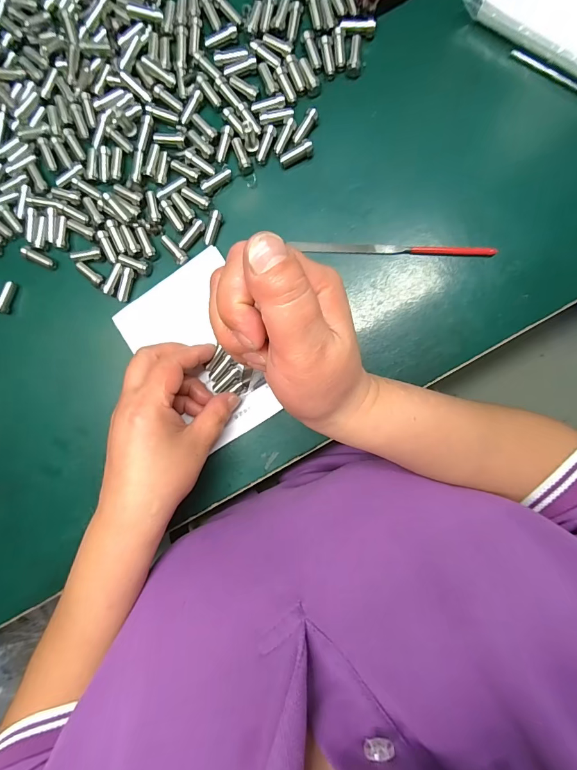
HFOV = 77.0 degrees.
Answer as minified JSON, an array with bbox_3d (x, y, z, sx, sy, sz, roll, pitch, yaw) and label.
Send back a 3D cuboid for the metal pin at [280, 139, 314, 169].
[{"bbox_3d":[0.007,-0.183,0.287,0.027,0.008,0.011,-26,90,6],"label":"metal pin"}]

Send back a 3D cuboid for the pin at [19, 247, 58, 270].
[{"bbox_3d":[-0.208,-0.106,0.302,0.029,0.007,0.010,26,95,4],"label":"pin"}]

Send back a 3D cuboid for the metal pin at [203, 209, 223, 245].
[{"bbox_3d":[-0.061,-0.126,0.291,0.009,0.008,0.027,19,94,4],"label":"metal pin"}]

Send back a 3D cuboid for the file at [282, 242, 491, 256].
[{"bbox_3d":[0.080,-0.106,0.283,0.152,0.007,0.008,3,93,5],"label":"file"}]

